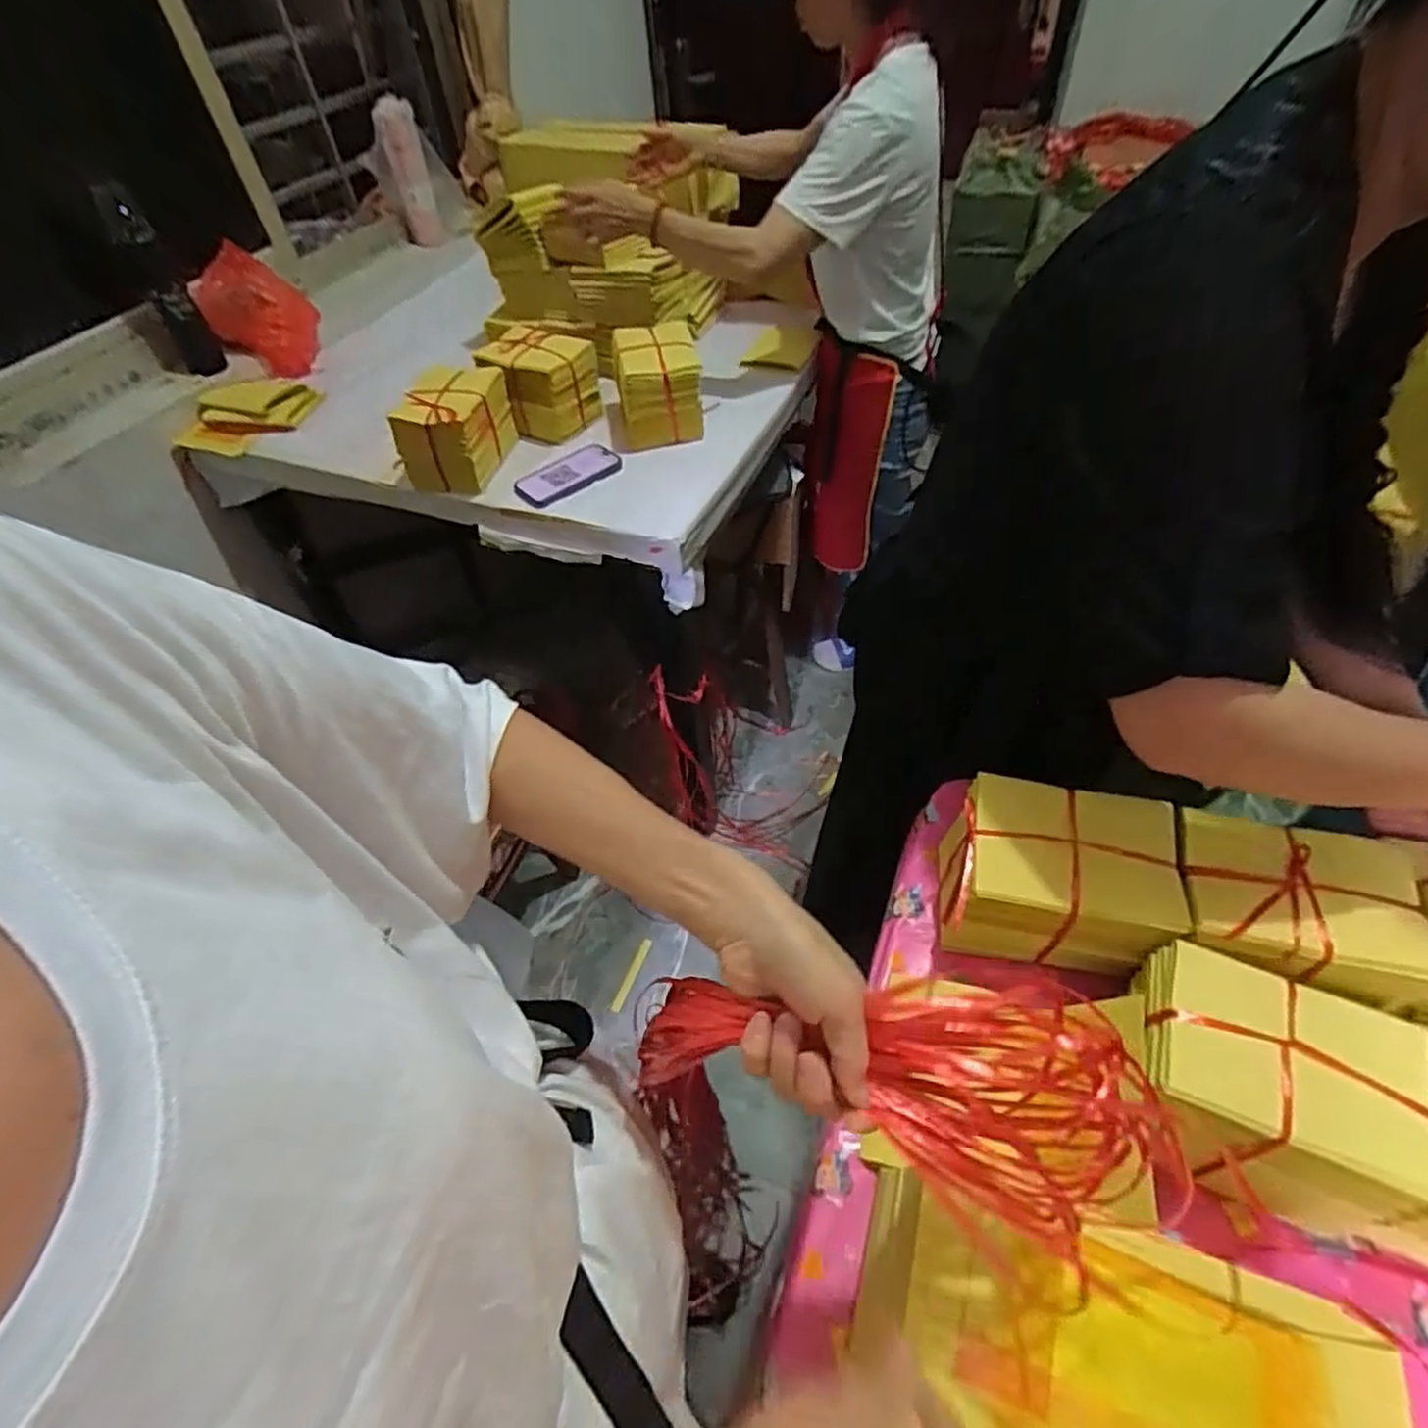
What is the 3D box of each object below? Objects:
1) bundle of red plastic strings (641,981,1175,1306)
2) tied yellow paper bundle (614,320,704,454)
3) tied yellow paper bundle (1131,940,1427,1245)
[{"bbox_3d":[0.084,0.199,0.376,0.259,0.091,0.108,6,51,14],"label":"bundle of red plastic strings"},{"bbox_3d":[-0.091,-0.530,1.156,0.129,0.140,0.158,-10,50,-4],"label":"tied yellow paper bundle"},{"bbox_3d":[0.405,0.275,0.532,0.170,0.124,0.128,15,53,16],"label":"tied yellow paper bundle"}]

